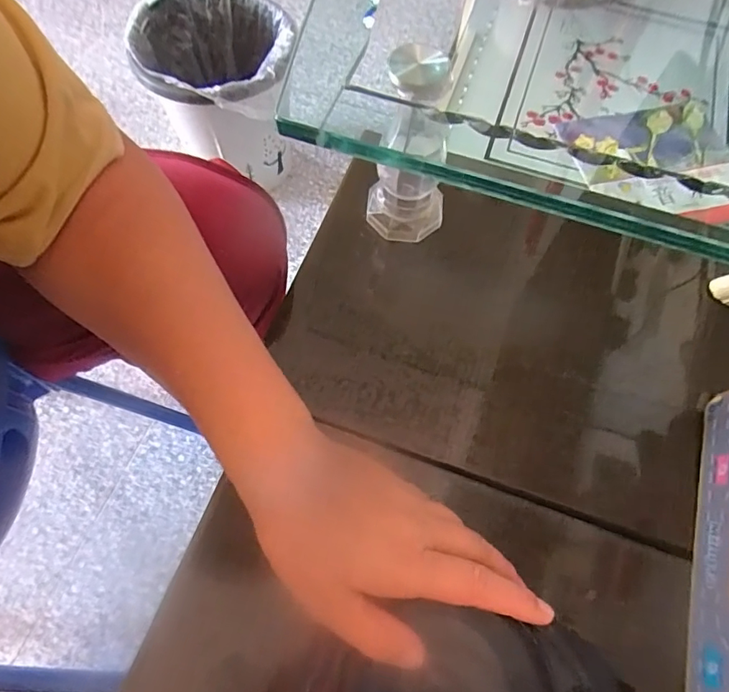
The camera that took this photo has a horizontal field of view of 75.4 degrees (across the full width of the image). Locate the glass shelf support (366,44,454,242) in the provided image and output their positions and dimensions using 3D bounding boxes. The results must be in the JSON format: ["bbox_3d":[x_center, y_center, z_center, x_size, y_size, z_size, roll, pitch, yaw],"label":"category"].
[{"bbox_3d":[0.041,-0.157,0.406,0.072,0.159,0.076,7,67,1],"label":"glass shelf support"}]

